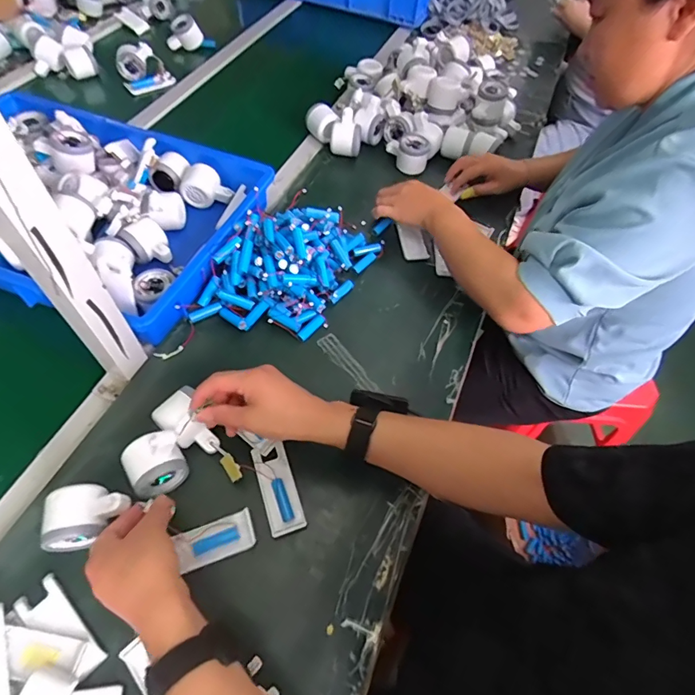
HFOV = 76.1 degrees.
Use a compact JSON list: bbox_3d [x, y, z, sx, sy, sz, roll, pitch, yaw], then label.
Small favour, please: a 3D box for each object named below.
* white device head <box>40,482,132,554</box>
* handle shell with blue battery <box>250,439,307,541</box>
[{"bbox_3d":[-0.272,0.173,0.464,0.081,0.045,0.055,-16,60,-13],"label":"white device head"},{"bbox_3d":[-0.080,0.160,0.512,0.039,0.012,0.104,-16,59,-14],"label":"handle shell with blue battery"}]

